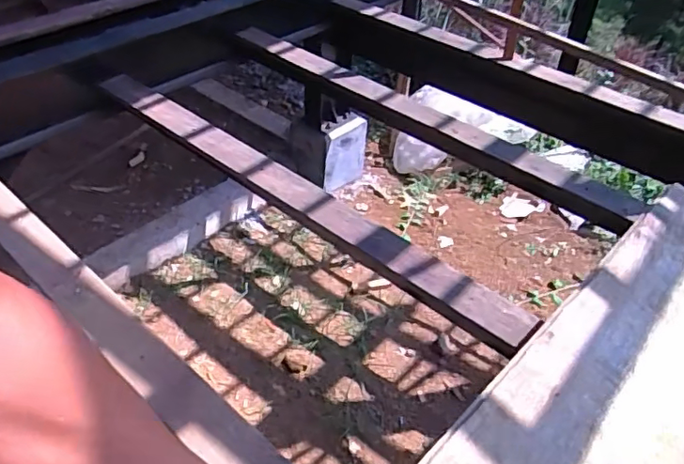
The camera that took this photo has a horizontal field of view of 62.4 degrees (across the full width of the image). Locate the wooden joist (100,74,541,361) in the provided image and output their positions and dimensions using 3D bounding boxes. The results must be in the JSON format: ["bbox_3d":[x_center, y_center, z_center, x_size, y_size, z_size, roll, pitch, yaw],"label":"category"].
[{"bbox_3d":[-0.170,-0.118,1.357,1.401,0.071,0.117,31,48,28],"label":"wooden joist"}]

